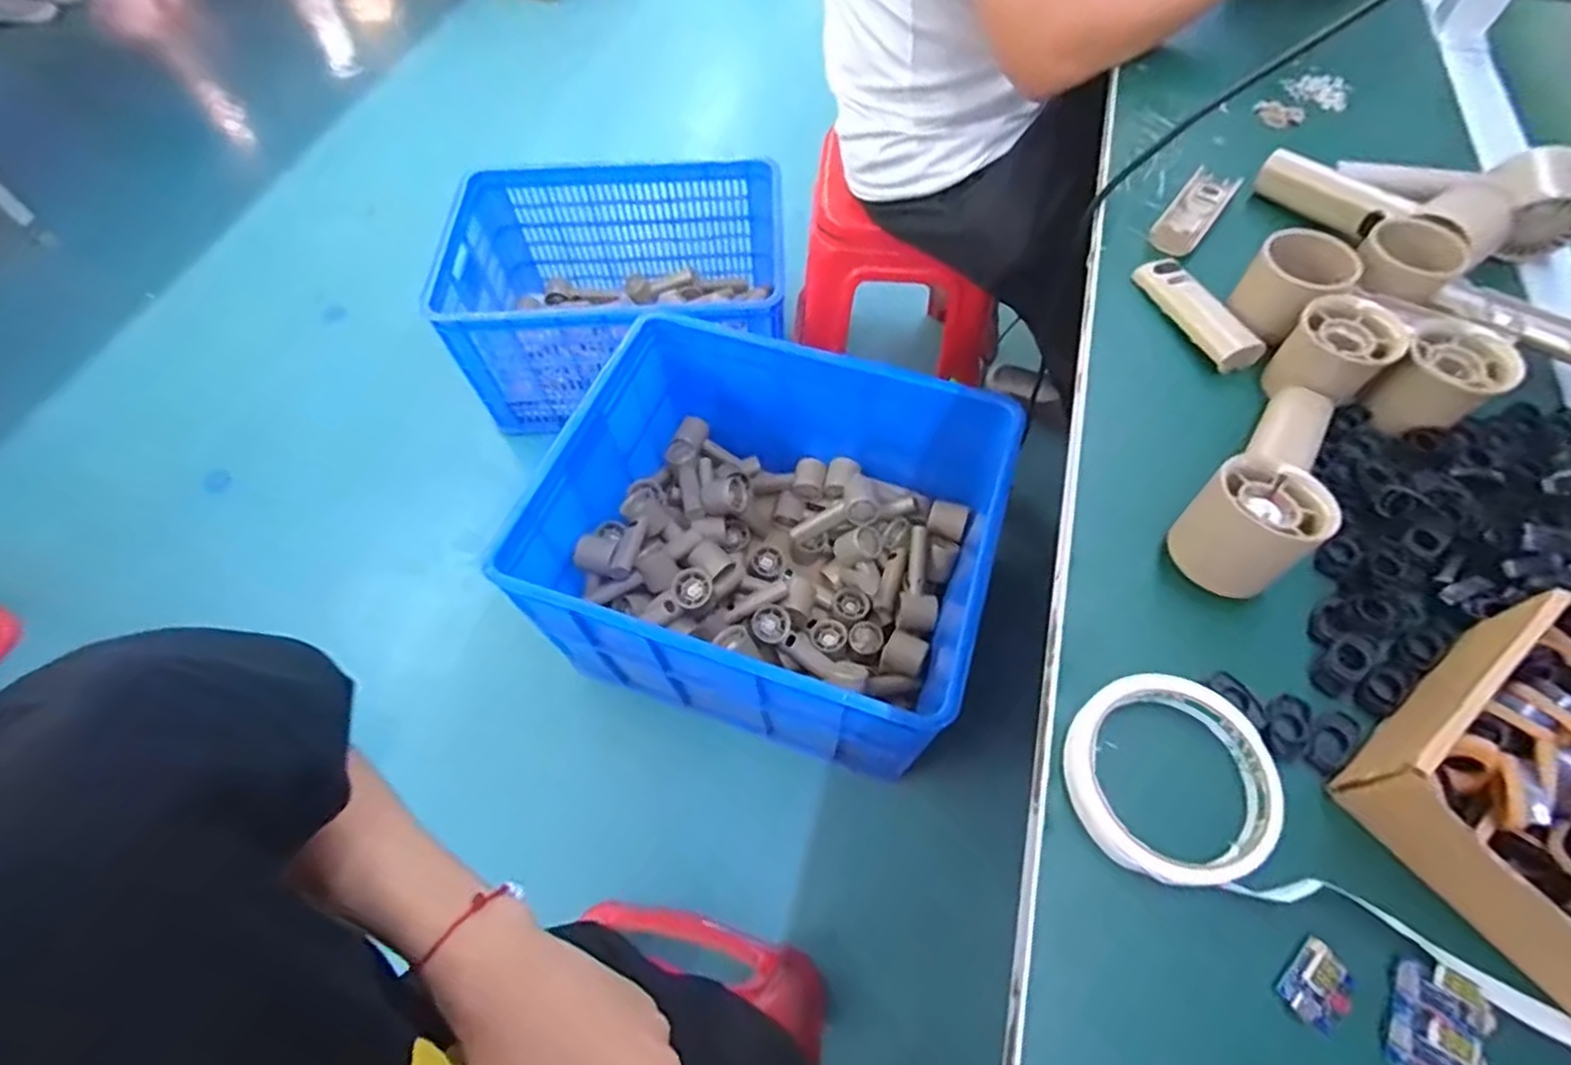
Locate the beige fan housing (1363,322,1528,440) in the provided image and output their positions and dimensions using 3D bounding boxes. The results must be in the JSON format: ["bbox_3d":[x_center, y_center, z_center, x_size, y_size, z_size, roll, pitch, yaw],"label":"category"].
[{"bbox_3d":[0.403,-0.094,0.413,0.055,0.046,0.056,-31,65,-15],"label":"beige fan housing"}]

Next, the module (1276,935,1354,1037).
[{"bbox_3d":[0.227,0.193,0.285,0.030,0.007,0.023,-43,67,-10],"label":"module"}]

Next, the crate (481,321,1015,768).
[{"bbox_3d":[-0.031,0.004,1.046,0.553,0.330,0.522,17,63,10],"label":"crate"}]

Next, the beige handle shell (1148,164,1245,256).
[{"bbox_3d":[0.329,-0.260,0.539,0.037,0.014,0.103,35,67,18],"label":"beige handle shell"}]

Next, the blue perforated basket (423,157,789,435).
[{"bbox_3d":[-0.310,-0.466,1.315,0.596,0.264,0.422,-3,61,-1],"label":"blue perforated basket"}]

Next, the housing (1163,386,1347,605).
[{"bbox_3d":[0.288,-0.035,0.384,0.059,0.055,0.156,41,69,20],"label":"housing"}]

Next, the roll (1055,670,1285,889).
[{"bbox_3d":[0.183,0.116,0.321,0.092,0.018,0.090,0,61,1],"label":"roll"}]

